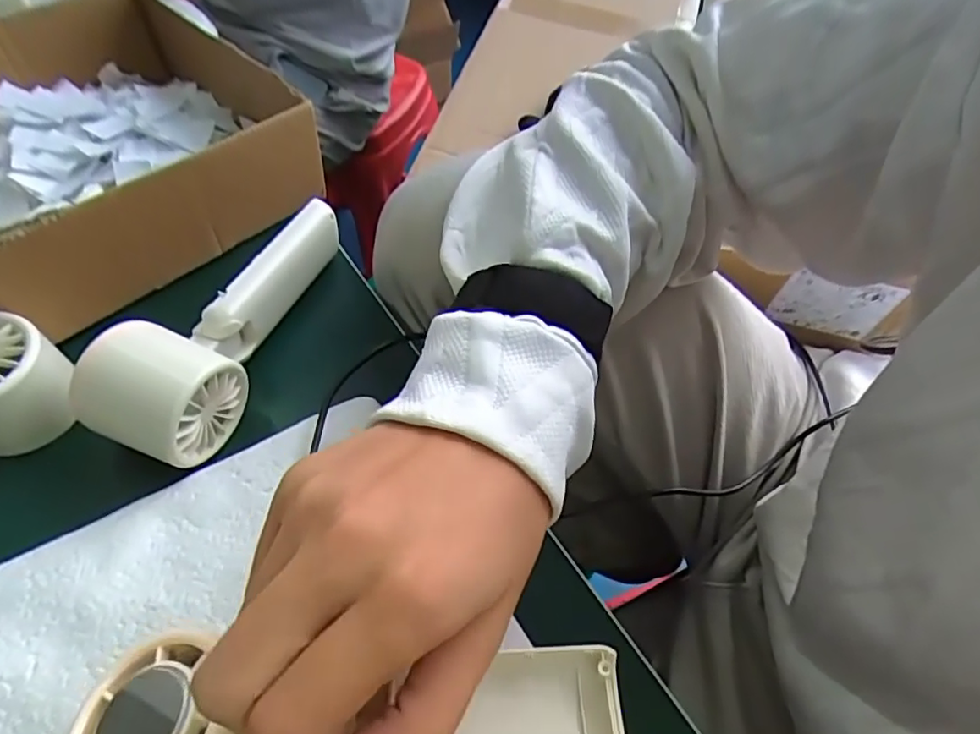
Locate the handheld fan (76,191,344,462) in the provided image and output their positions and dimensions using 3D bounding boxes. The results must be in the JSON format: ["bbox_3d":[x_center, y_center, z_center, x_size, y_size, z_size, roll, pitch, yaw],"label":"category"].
[{"bbox_3d":[-0.140,-0.026,0.308,0.058,0.044,0.150,19,57,8],"label":"handheld fan"}]

